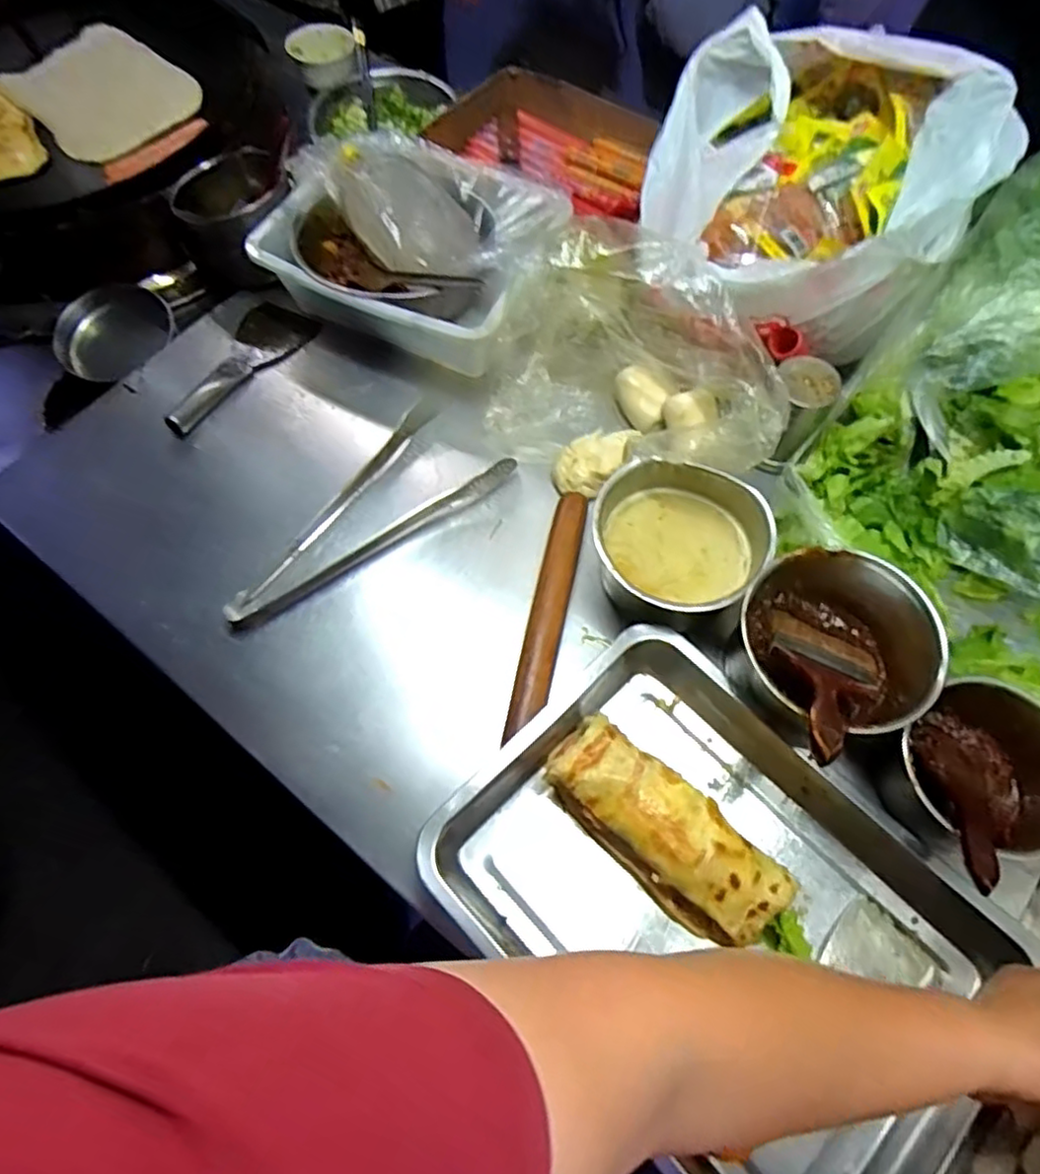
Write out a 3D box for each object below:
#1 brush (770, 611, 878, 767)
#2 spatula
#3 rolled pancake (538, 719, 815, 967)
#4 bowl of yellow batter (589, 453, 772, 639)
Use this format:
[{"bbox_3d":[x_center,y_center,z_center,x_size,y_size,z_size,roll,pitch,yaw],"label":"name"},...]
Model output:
[{"bbox_3d":[0.235,0.078,0.510,0.093,0.015,0.191,28,27,14],"label":"brush"},{"bbox_3d":[-0.331,-0.264,0.757,0.081,0.026,0.222,34,69,16],"label":"spatula"},{"bbox_3d":[0.121,0.199,0.516,0.221,0.053,0.076,40,71,18],"label":"rolled pancake"},{"bbox_3d":[0.144,-0.031,0.609,0.151,0.095,0.141,0,64,0],"label":"bowl of yellow batter"}]

